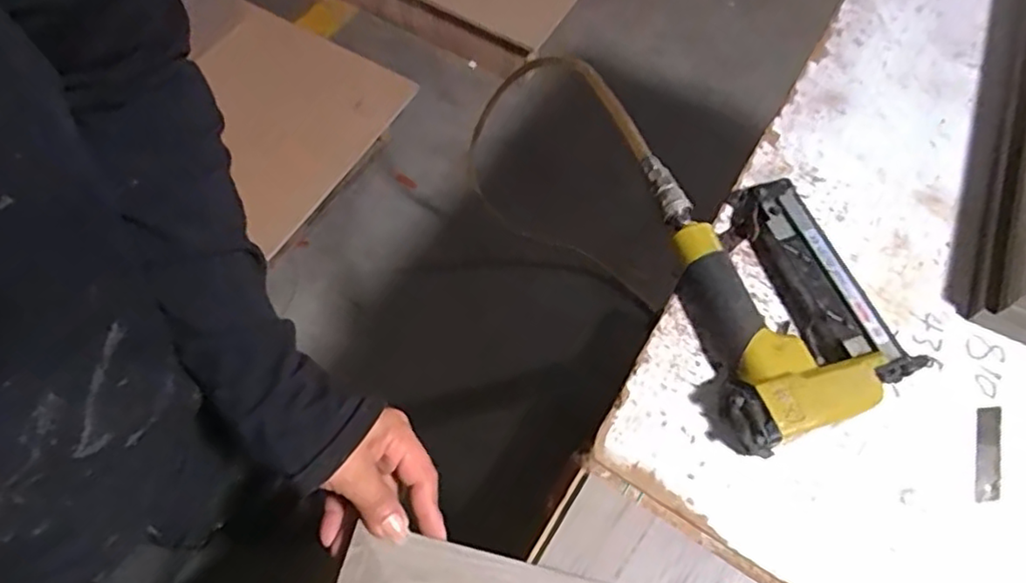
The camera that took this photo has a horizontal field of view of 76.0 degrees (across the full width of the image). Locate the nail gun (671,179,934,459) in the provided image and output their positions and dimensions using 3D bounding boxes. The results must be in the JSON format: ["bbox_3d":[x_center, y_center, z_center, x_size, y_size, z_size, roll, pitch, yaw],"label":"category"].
[{"bbox_3d":[0.193,0.013,0.497,0.148,0.044,0.184,-20,67,-13],"label":"nail gun"}]

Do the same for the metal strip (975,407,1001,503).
[{"bbox_3d":[0.346,0.118,0.477,0.018,0.004,0.074,18,64,5],"label":"metal strip"}]

